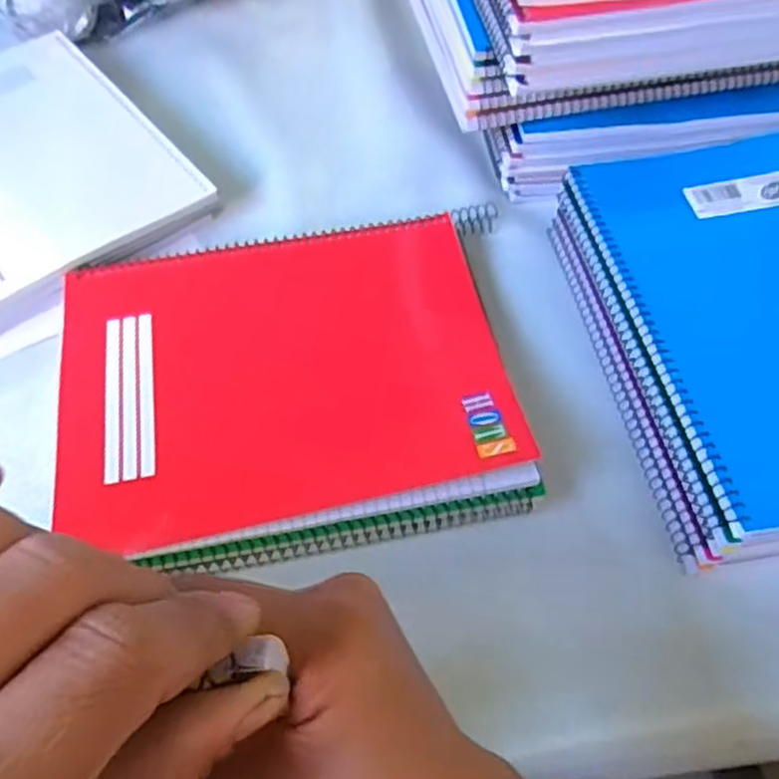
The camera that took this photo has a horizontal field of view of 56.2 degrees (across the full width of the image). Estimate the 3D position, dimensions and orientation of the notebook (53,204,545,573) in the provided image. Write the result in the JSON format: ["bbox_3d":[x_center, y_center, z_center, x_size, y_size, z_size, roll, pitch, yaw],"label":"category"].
[{"bbox_3d":[-0.060,-0.015,0.419,0.247,0.020,0.212,-9,59,-4],"label":"notebook"}]

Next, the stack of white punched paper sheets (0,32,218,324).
[{"bbox_3d":[-0.273,-0.152,0.517,0.209,0.030,0.243,-36,64,-19],"label":"stack of white punched paper sheets"}]

